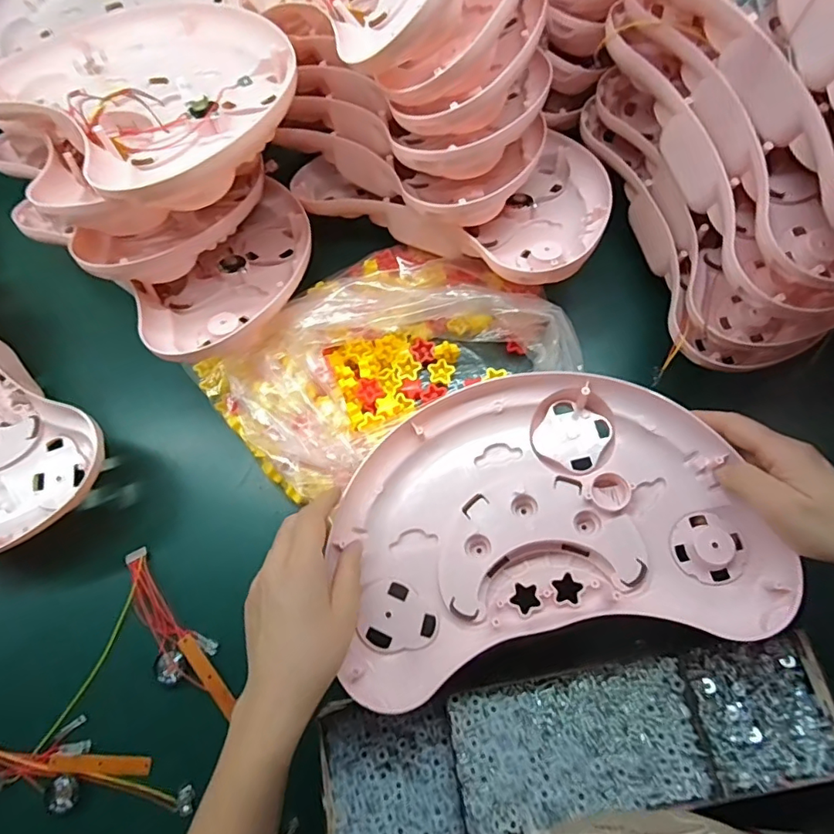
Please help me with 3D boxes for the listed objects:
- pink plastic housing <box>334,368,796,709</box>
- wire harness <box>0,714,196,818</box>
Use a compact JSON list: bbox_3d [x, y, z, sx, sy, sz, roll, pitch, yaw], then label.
[{"bbox_3d":[0.091,0.076,0.409,0.308,0.060,0.219,-11,69,-2],"label":"pink plastic housing"},{"bbox_3d":[-0.285,0.283,0.415,0.208,0.013,0.060,1,69,2],"label":"wire harness"}]

